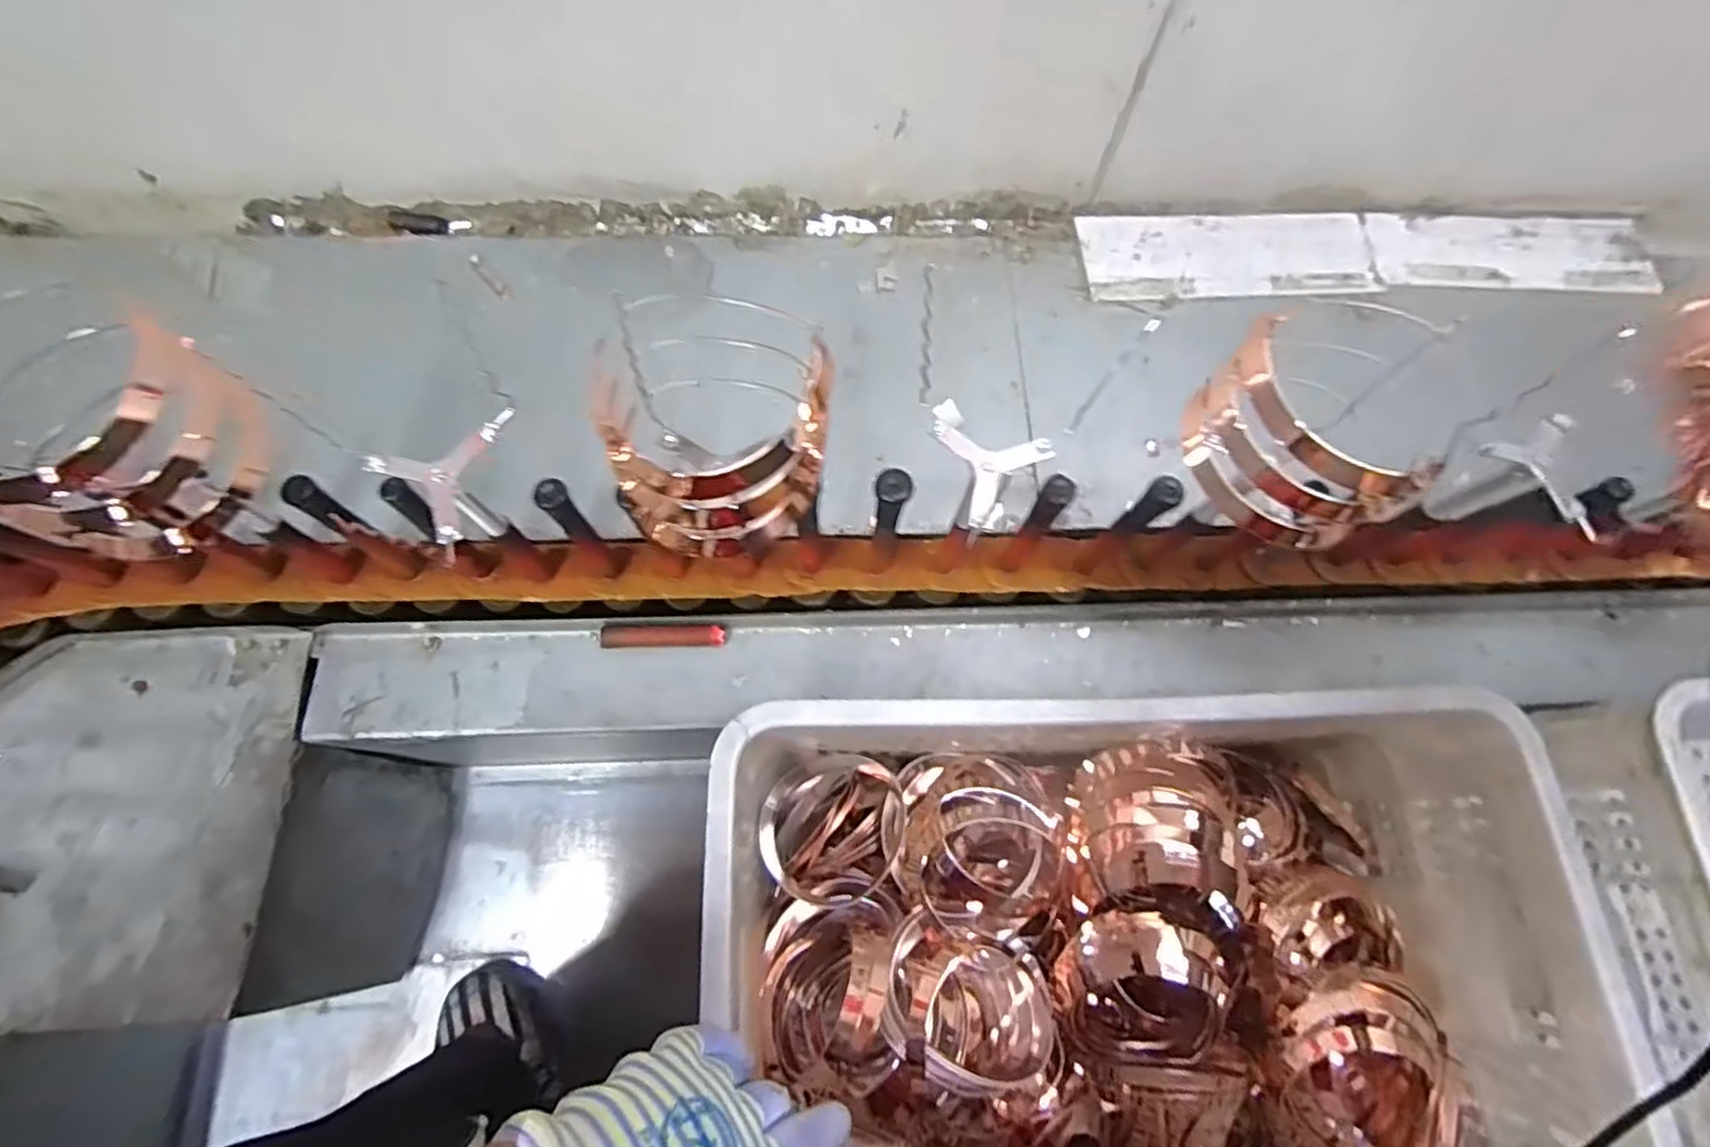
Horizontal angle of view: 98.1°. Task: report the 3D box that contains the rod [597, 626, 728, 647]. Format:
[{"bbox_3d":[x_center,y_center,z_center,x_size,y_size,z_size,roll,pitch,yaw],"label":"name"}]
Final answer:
[{"bbox_3d":[-0.149,0.049,0.581,0.095,0.008,0.017,-1,72,-3],"label":"rod"}]

